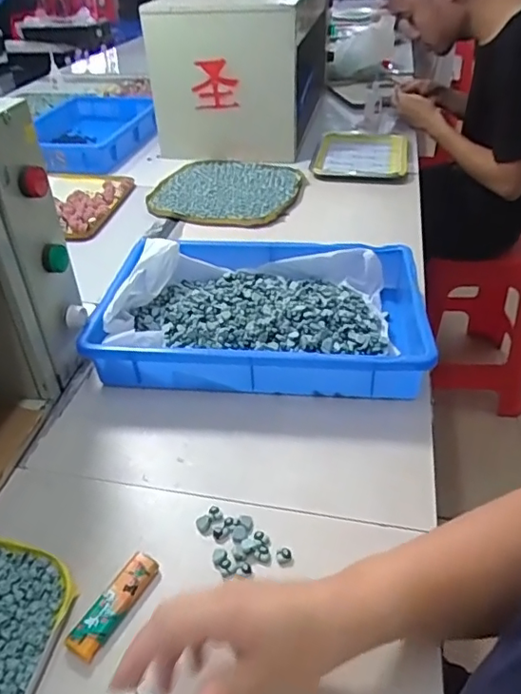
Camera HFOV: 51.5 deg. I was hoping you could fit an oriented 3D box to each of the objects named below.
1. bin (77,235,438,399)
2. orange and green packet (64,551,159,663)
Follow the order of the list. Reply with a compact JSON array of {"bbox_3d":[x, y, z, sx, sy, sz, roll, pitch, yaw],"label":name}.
[{"bbox_3d":[0.003,-0.043,0.644,0.352,0.066,0.242,3,38,6],"label":"bin"},{"bbox_3d":[-0.107,0.187,0.395,0.025,0.008,0.078,19,42,24],"label":"orange and green packet"}]

